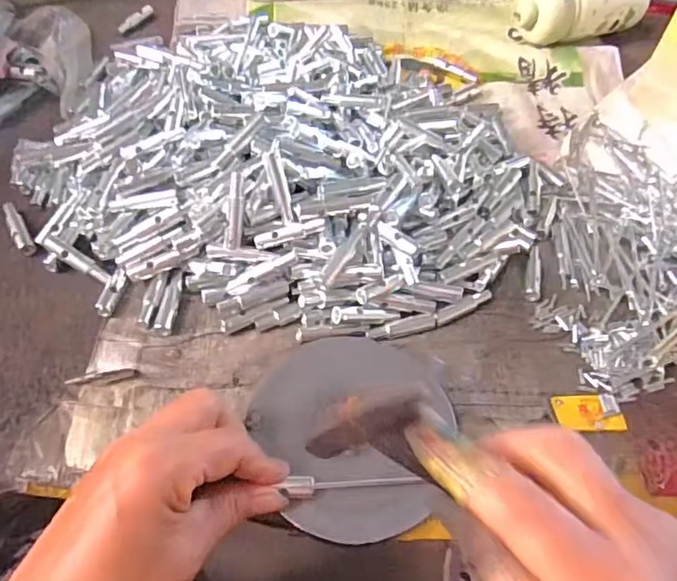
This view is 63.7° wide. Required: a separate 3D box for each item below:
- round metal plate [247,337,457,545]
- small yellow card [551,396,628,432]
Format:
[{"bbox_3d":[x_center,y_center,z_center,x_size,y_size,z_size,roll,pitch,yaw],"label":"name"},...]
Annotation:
[{"bbox_3d":[0.010,0.083,0.333,0.121,0.012,0.129,3,51,-3],"label":"round metal plate"},{"bbox_3d":[0.164,0.079,0.354,0.044,0.004,0.024,1,56,-3],"label":"small yellow card"}]

